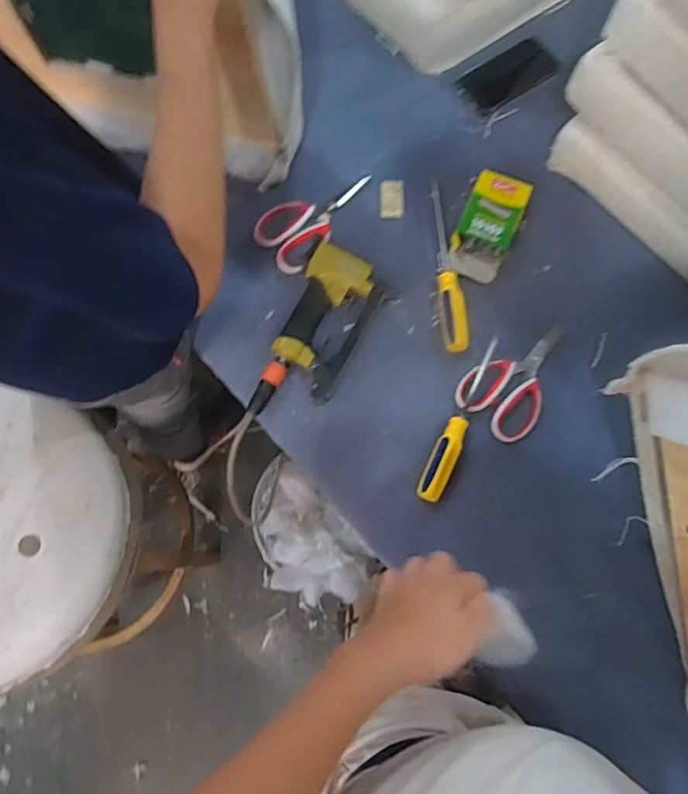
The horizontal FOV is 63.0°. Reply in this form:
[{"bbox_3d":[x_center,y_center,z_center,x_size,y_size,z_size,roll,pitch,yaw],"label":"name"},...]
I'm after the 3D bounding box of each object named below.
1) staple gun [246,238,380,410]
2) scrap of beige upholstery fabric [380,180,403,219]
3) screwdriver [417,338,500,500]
[{"bbox_3d":[-0.034,-0.080,0.761,0.107,0.049,0.248,23,75,9],"label":"staple gun"},{"bbox_3d":[0.073,-0.299,0.849,0.035,0.009,0.062,1,73,2],"label":"scrap of beige upholstery fabric"},{"bbox_3d":[0.155,0.026,0.733,0.033,0.022,0.233,25,75,9],"label":"screwdriver"}]

